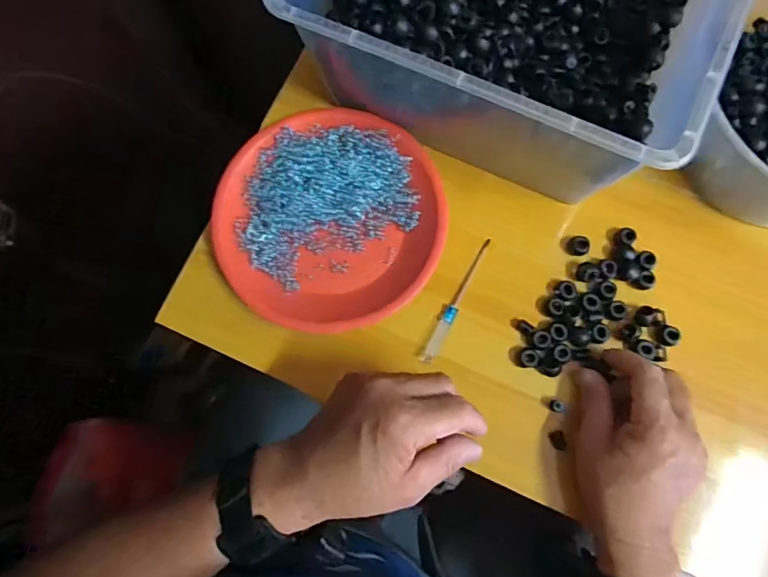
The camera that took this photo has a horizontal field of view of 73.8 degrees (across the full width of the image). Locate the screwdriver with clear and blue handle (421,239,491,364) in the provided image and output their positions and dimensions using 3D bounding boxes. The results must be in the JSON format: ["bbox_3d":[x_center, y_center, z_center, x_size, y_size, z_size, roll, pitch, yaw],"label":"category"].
[{"bbox_3d":[0.065,0.010,0.446,0.011,0.013,0.122,28,80,7],"label":"screwdriver with clear and blue handle"}]

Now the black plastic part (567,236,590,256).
[{"bbox_3d":[0.171,-0.037,0.450,0.016,0.012,0.016,0,77,2],"label":"black plastic part"}]

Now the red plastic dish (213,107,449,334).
[{"bbox_3d":[-0.047,-0.063,0.461,0.194,0.039,0.191,0,77,2],"label":"red plastic dish"}]

